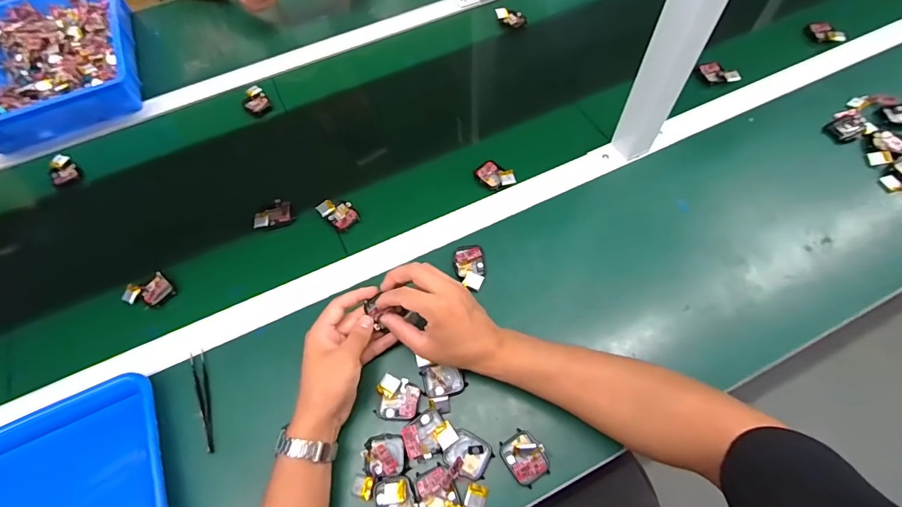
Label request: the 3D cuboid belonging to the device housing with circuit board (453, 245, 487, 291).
[{"bbox_3d":[0.024,0.017,0.527,0.038,0.010,0.061,-5,62,1],"label":"device housing with circuit board"}]

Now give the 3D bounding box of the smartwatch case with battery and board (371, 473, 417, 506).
[{"bbox_3d":[-0.054,0.242,0.410,0.040,0.007,0.047,-19,63,-7],"label":"smartwatch case with battery and board"}]

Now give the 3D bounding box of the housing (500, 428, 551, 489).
[{"bbox_3d":[0.074,0.202,0.422,0.039,0.014,0.047,-31,65,-13],"label":"housing"}]

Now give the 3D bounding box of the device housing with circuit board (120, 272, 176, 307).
[{"bbox_3d":[-0.379,0.049,0.535,0.053,0.014,0.039,-29,64,-12],"label":"device housing with circuit board"}]

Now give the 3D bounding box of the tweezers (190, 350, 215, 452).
[{"bbox_3d":[-0.273,0.160,0.469,0.015,0.009,0.112,-22,63,-8],"label":"tweezers"}]

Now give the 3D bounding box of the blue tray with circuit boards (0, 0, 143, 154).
[{"bbox_3d":[-0.696,-0.350,0.748,0.260,0.060,0.376,-21,63,-8],"label":"blue tray with circuit boards"}]

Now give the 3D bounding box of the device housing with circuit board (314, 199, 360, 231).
[{"bbox_3d":[-0.152,-0.055,0.578,0.039,0.013,0.052,-40,67,-17],"label":"device housing with circuit board"}]

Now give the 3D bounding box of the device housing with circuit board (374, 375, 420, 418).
[{"bbox_3d":[-0.058,0.154,0.454,0.046,0.012,0.042,12,63,9],"label":"device housing with circuit board"}]

